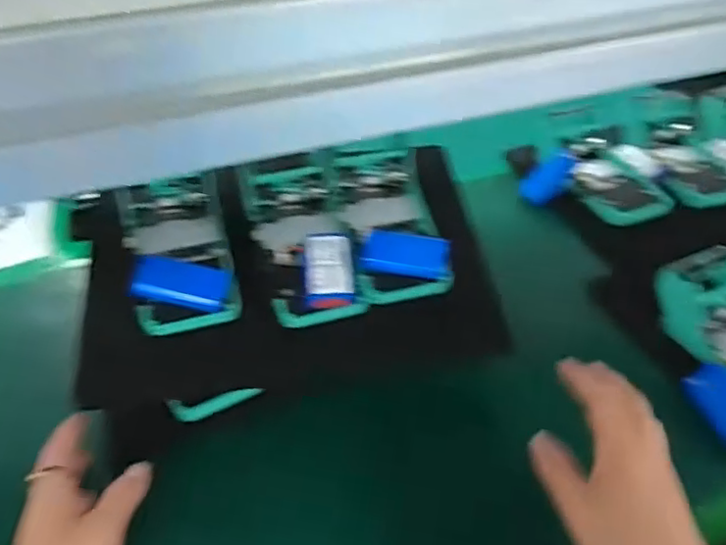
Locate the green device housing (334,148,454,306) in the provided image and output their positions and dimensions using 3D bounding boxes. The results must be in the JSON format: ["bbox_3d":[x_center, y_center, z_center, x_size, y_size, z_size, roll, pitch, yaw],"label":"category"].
[{"bbox_3d":[0.022,-0.051,0.557,0.088,0.053,0.164,-8,68,-9],"label":"green device housing"}]

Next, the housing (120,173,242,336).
[{"bbox_3d":[-0.155,-0.023,0.525,0.082,0.066,0.150,-6,53,-19],"label":"housing"}]

